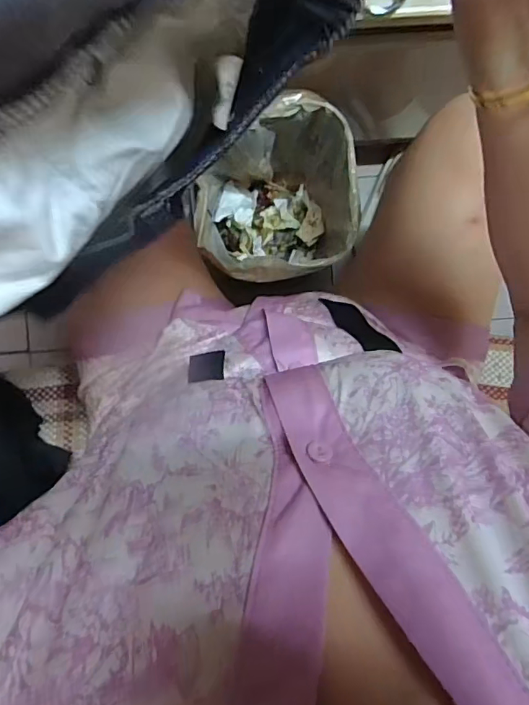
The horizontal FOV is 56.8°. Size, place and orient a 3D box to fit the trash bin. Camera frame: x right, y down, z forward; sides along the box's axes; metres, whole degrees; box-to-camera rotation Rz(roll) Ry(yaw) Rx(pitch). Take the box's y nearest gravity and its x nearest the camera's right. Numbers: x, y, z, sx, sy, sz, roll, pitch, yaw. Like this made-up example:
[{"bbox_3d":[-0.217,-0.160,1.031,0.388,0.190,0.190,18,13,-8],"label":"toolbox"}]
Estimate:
[{"bbox_3d":[0.009,-0.220,0.797,0.226,0.286,0.241,0,89,-2],"label":"trash bin"}]

